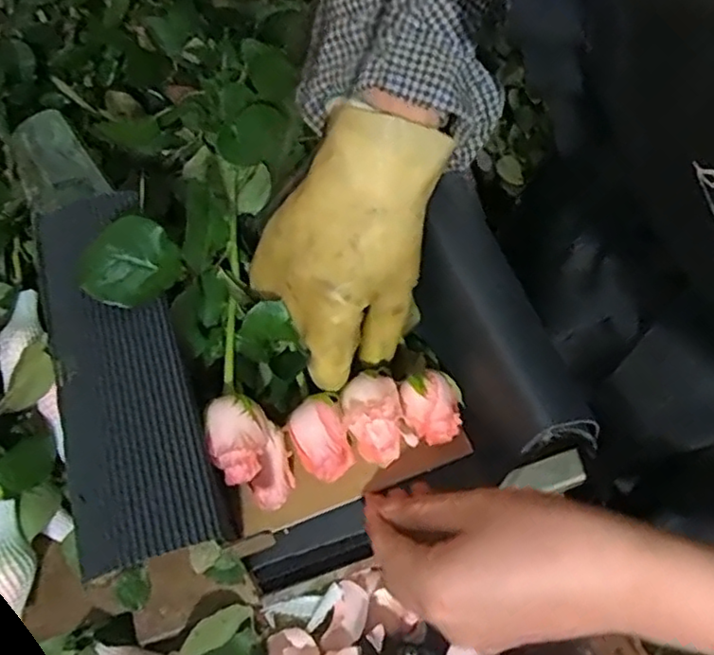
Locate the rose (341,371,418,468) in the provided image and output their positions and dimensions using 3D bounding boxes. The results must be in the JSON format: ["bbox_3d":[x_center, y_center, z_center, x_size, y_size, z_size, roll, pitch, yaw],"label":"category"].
[{"bbox_3d":[0.010,0.049,0.358,0.032,0.030,0.047,-22,62,-11],"label":"rose"}]

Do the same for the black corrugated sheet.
[{"bbox_3d":[-0.135,-0.017,0.339,0.066,0.016,0.285,-19,62,-10],"label":"black corrugated sheet"}]

